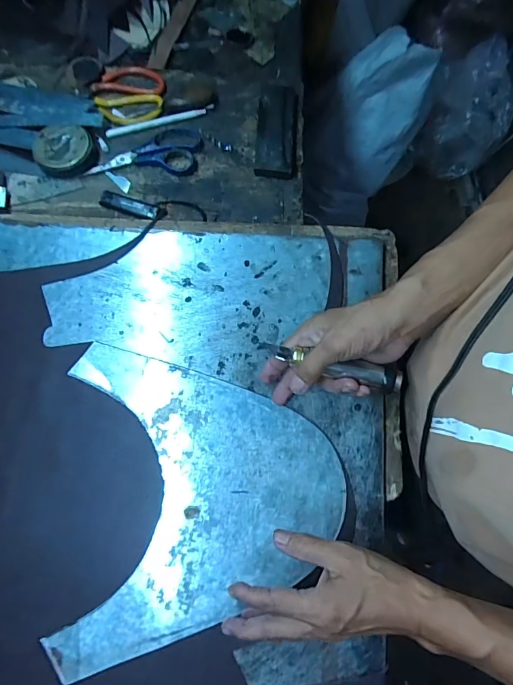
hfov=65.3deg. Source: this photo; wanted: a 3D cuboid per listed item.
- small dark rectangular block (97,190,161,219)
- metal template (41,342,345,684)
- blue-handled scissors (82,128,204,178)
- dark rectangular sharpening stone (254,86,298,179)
[{"bbox_3d":[-0.171,-0.183,0.532,0.084,0.007,0.024,20,75,0],"label":"small dark rectangular block"},{"bbox_3d":[-0.053,0.155,0.421,0.276,0.005,0.298,-2,74,-1],"label":"metal template"},{"bbox_3d":[-0.155,-0.259,0.551,0.160,0.011,0.069,-5,76,-6],"label":"blue-handled scissors"},{"bbox_3d":[0.030,-0.302,0.562,0.056,0.022,0.154,4,75,-4],"label":"dark rectangular sharpening stone"}]

